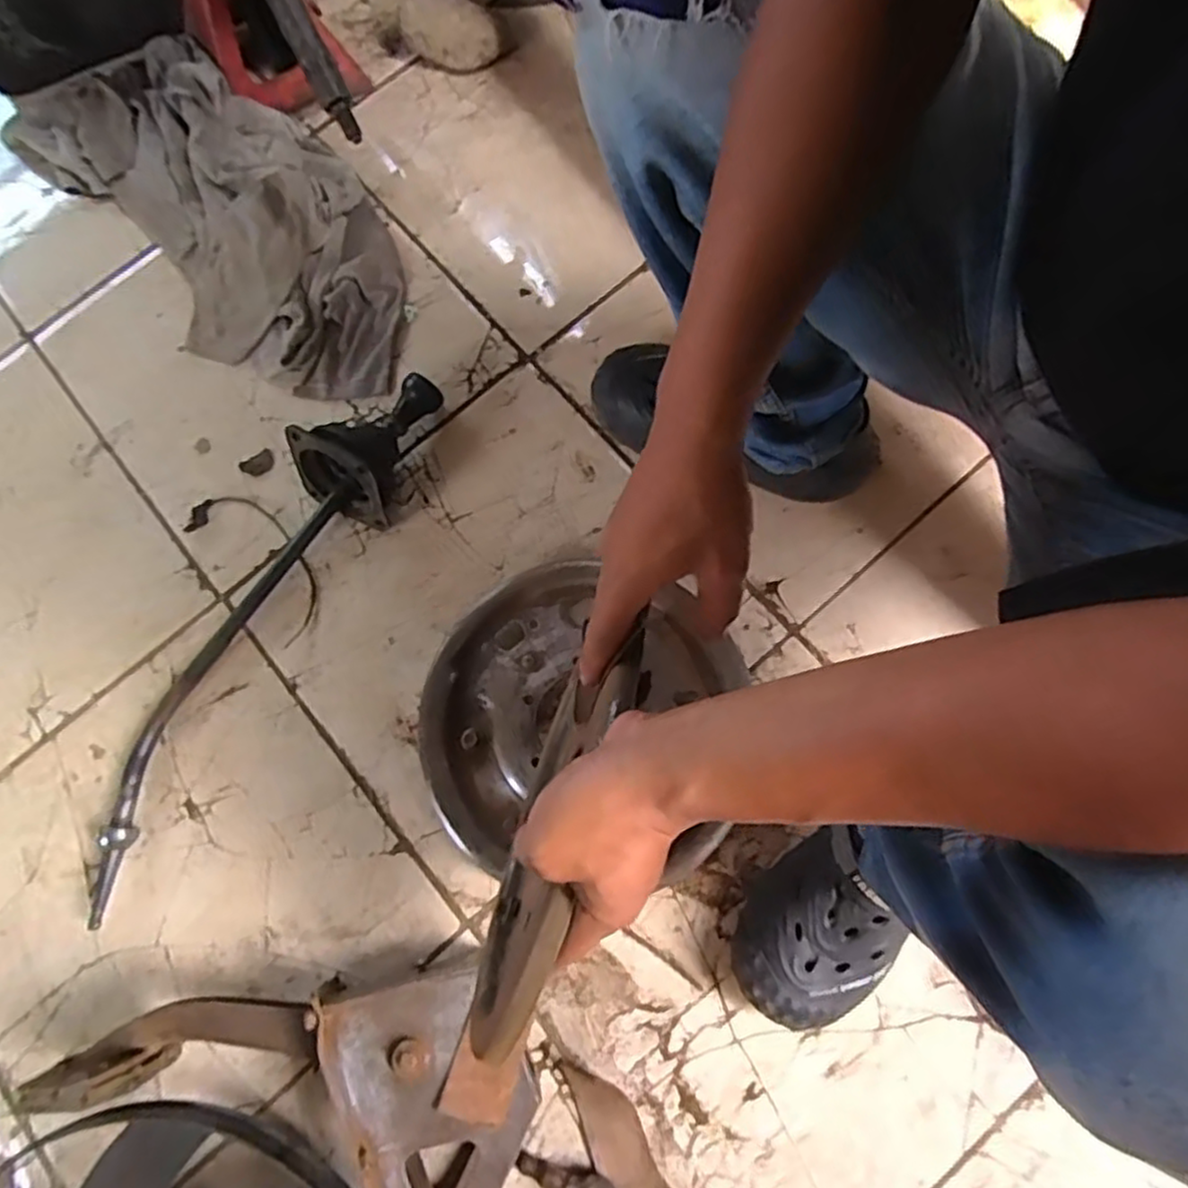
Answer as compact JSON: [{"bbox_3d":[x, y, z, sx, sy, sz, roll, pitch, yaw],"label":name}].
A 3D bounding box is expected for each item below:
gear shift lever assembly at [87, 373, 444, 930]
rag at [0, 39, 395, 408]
[{"bbox_3d":[-0.322,0.021,0.684,0.096,0.094,0.572,25,77,7],"label":"gear shift lever assembly"},{"bbox_3d":[-0.419,-0.447,0.807,0.265,0.079,0.559,-42,79,-10],"label":"rag"}]

